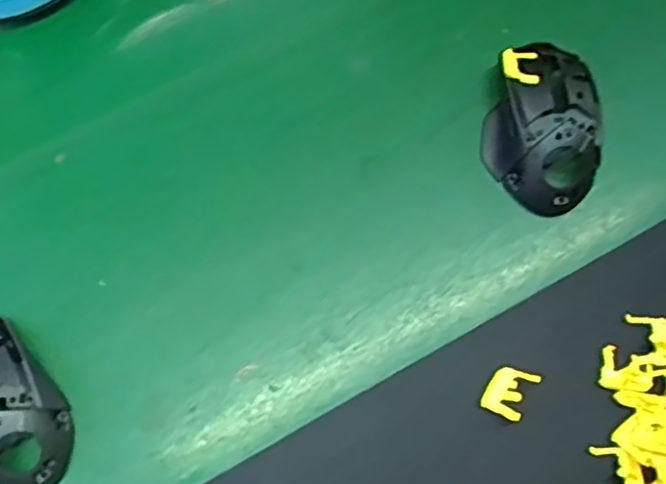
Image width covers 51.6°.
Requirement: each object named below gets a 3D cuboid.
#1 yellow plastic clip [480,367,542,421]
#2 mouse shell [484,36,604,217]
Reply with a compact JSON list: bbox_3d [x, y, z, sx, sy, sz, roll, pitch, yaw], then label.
[{"bbox_3d":[0.104,0.088,0.408,0.023,0.014,0.029,28,77,9],"label":"yellow plastic clip"},{"bbox_3d":[0.139,-0.079,0.458,0.072,0.036,0.116,0,74,2],"label":"mouse shell"}]

